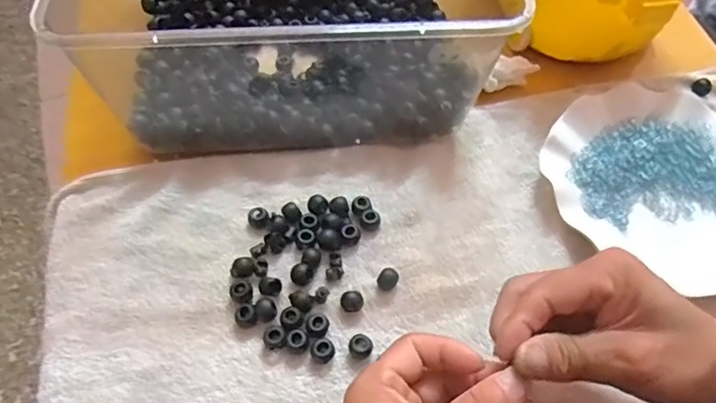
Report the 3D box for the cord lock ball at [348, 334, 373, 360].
[{"bbox_3d":[0.001,0.095,0.365,0.014,0.012,0.013,1,57,-1],"label":"cord lock ball"}]

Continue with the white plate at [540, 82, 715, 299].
[{"bbox_3d":[0.247,-0.022,0.441,0.185,0.024,0.167,29,60,16],"label":"white plate"}]

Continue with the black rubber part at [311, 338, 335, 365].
[{"bbox_3d":[-0.023,0.096,0.364,0.015,0.012,0.014,1,57,-1],"label":"black rubber part"}]

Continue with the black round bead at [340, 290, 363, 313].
[{"bbox_3d":[-0.004,0.068,0.382,0.015,0.013,0.011,5,57,1],"label":"black round bead"}]

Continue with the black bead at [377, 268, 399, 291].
[{"bbox_3d":[0.021,0.053,0.391,0.014,0.012,0.014,1,57,-1],"label":"black bead"}]

